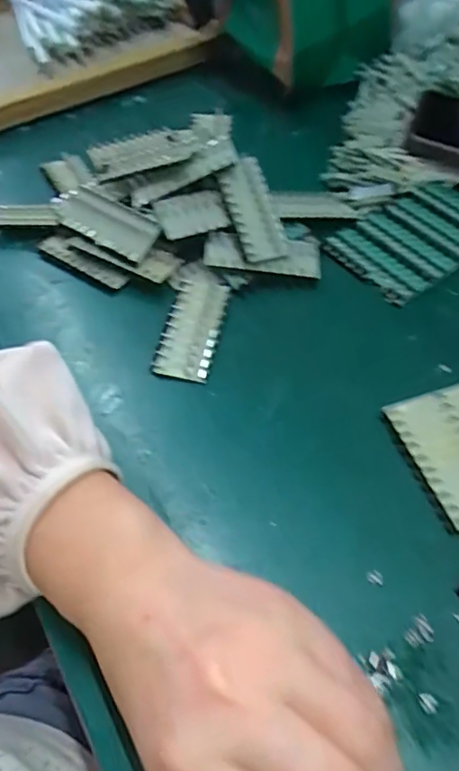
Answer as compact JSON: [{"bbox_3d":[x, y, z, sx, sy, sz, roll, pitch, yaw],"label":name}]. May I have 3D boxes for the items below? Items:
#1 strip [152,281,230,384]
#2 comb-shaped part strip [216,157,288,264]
[{"bbox_3d":[-0.025,-0.038,0.366,0.034,0.007,0.080,8,54,8],"label":"strip"},{"bbox_3d":[0.017,-0.124,0.389,0.034,0.009,0.075,-15,79,-9],"label":"comb-shaped part strip"}]

